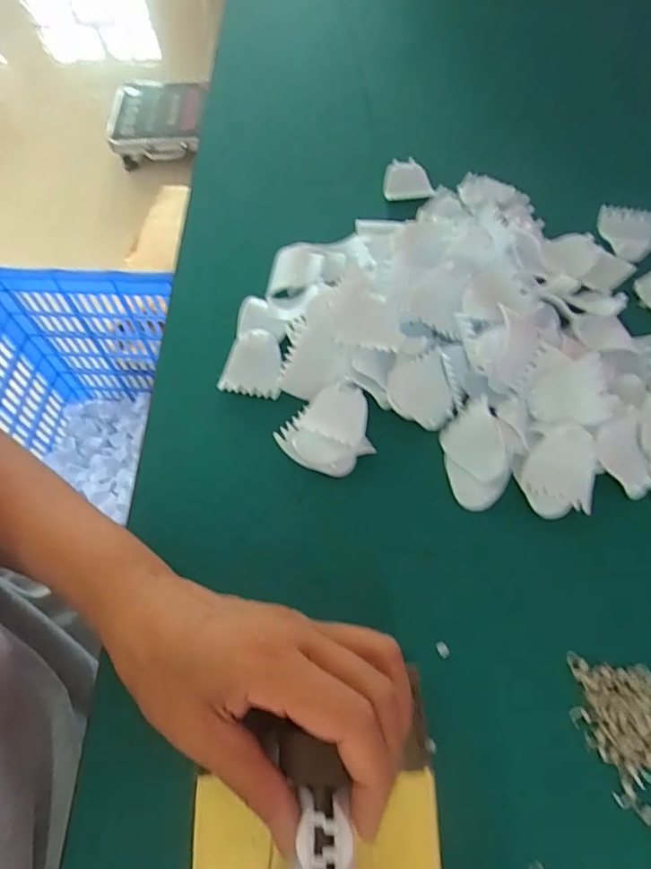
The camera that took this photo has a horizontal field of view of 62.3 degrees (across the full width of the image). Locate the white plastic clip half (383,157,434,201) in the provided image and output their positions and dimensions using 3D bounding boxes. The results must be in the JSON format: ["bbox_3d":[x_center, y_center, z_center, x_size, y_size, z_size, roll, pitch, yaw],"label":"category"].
[{"bbox_3d":[0.068,-0.217,0.460,0.039,0.010,0.038,-2,63,1],"label":"white plastic clip half"}]

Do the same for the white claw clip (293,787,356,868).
[{"bbox_3d":[-0.001,0.158,0.209,0.025,0.016,0.033,-3,61,2],"label":"white claw clip"}]

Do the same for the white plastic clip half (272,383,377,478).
[{"bbox_3d":[0.005,-0.004,0.331,0.049,0.015,0.056,38,70,22],"label":"white plastic clip half"}]

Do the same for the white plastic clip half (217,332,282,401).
[{"bbox_3d":[-0.047,-0.047,0.359,0.040,0.006,0.043,10,79,12],"label":"white plastic clip half"}]

